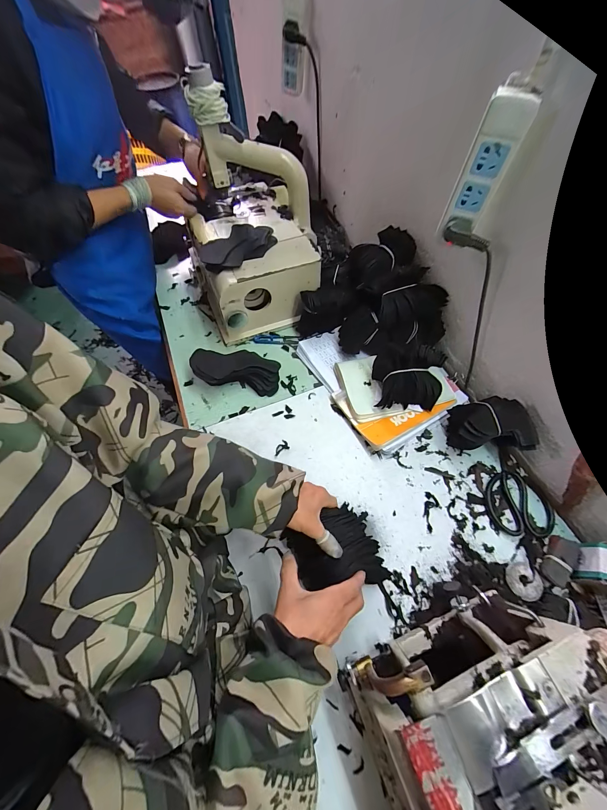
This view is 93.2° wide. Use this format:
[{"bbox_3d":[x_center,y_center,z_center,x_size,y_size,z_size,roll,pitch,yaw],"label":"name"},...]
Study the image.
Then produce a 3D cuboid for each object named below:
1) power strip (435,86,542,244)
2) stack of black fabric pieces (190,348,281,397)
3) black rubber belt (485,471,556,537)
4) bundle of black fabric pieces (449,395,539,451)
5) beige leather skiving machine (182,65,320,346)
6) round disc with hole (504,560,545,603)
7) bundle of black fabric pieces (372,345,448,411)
[{"bbox_3d":[0.234,-0.303,0.376,0.054,0.144,0.033,26,66,16],"label":"power strip"},{"bbox_3d":[-0.137,-0.071,0.589,0.175,0.056,0.078,5,62,5],"label":"stack of black fabric pieces"},{"bbox_3d":[0.354,0.173,0.481,0.092,0.017,0.108,-36,66,-15],"label":"black rubber belt"},{"bbox_3d":[0.318,0.034,0.497,0.118,0.088,0.090,12,63,9],"label":"bundle of black fabric pieces"},{"bbox_3d":[-0.115,-0.387,0.608,0.286,0.315,0.324,-22,63,-9],"label":"beige leather skiving machine"},{"bbox_3d":[0.328,0.261,0.426,0.050,0.008,0.046,-1,62,2],"label":"round disc with hole"},{"bbox_3d":[0.195,-0.047,0.526,0.120,0.079,0.088,-2,61,1],"label":"bundle of black fabric pieces"}]

